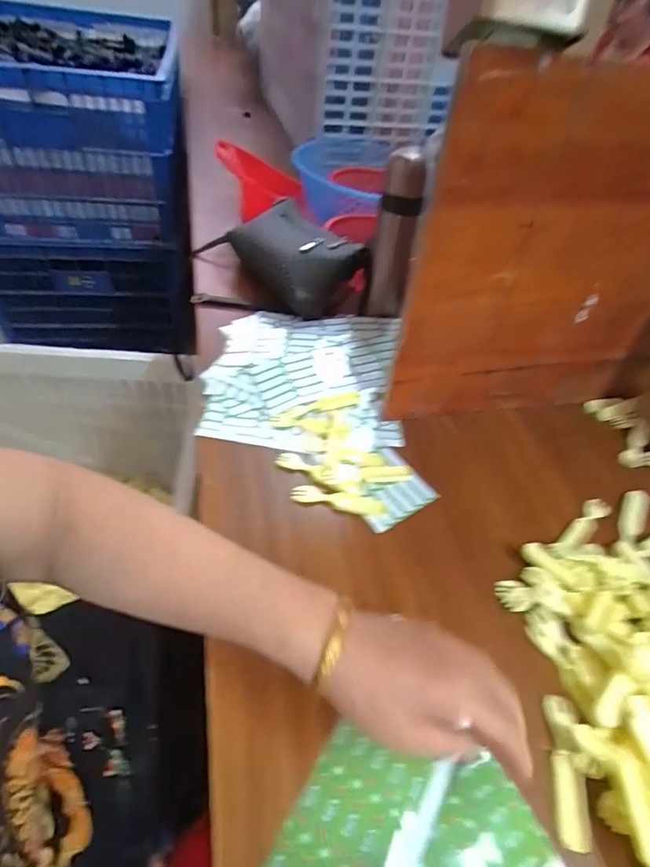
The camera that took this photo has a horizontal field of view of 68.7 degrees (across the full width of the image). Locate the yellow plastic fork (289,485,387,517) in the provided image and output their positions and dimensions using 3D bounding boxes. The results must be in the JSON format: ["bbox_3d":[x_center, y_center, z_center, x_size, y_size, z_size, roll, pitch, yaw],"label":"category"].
[{"bbox_3d":[0.015,0.076,0.537,0.105,0.010,0.021,13,47,2],"label":"yellow plastic fork"}]

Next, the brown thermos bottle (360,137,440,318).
[{"bbox_3d":[0.105,-0.288,0.699,0.070,0.237,0.056,23,48,12],"label":"brown thermos bottle"}]

